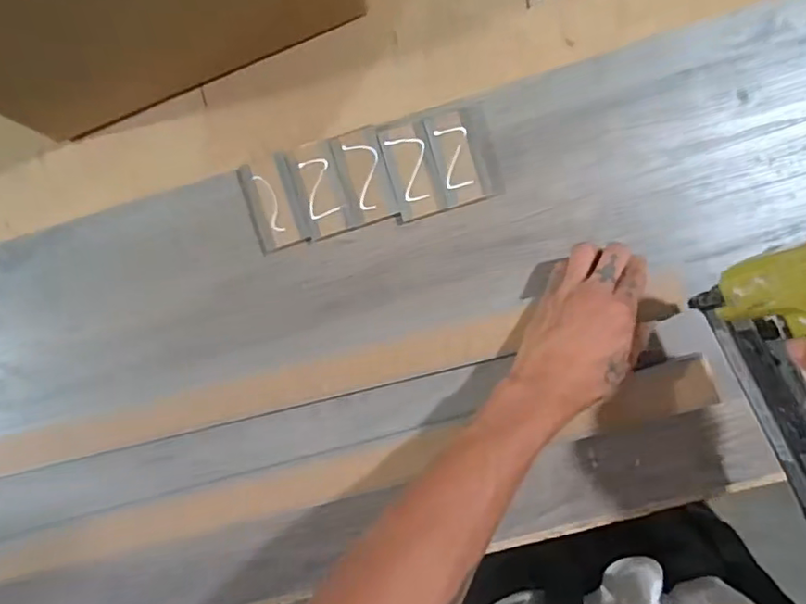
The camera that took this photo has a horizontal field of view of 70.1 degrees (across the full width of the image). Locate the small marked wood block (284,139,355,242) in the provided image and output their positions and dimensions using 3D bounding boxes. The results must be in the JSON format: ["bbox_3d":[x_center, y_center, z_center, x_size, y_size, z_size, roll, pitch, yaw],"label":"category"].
[{"bbox_3d":[-0.071,-0.096,0.490,0.040,0.007,0.081,-17,88,4],"label":"small marked wood block"}]

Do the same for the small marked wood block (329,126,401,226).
[{"bbox_3d":[-0.034,-0.107,0.485,0.042,0.004,0.078,-15,89,4],"label":"small marked wood block"}]

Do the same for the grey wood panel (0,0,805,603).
[{"bbox_3d":[-0.068,0.056,0.486,0.951,0.034,0.373,-19,86,3],"label":"grey wood panel"}]

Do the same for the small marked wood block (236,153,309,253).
[{"bbox_3d":[-0.111,-0.085,0.491,0.044,0.004,0.081,-19,88,4],"label":"small marked wood block"}]

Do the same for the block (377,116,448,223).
[{"bbox_3d":[0.008,-0.112,0.482,0.040,0.006,0.083,-16,89,4],"label":"block"}]

